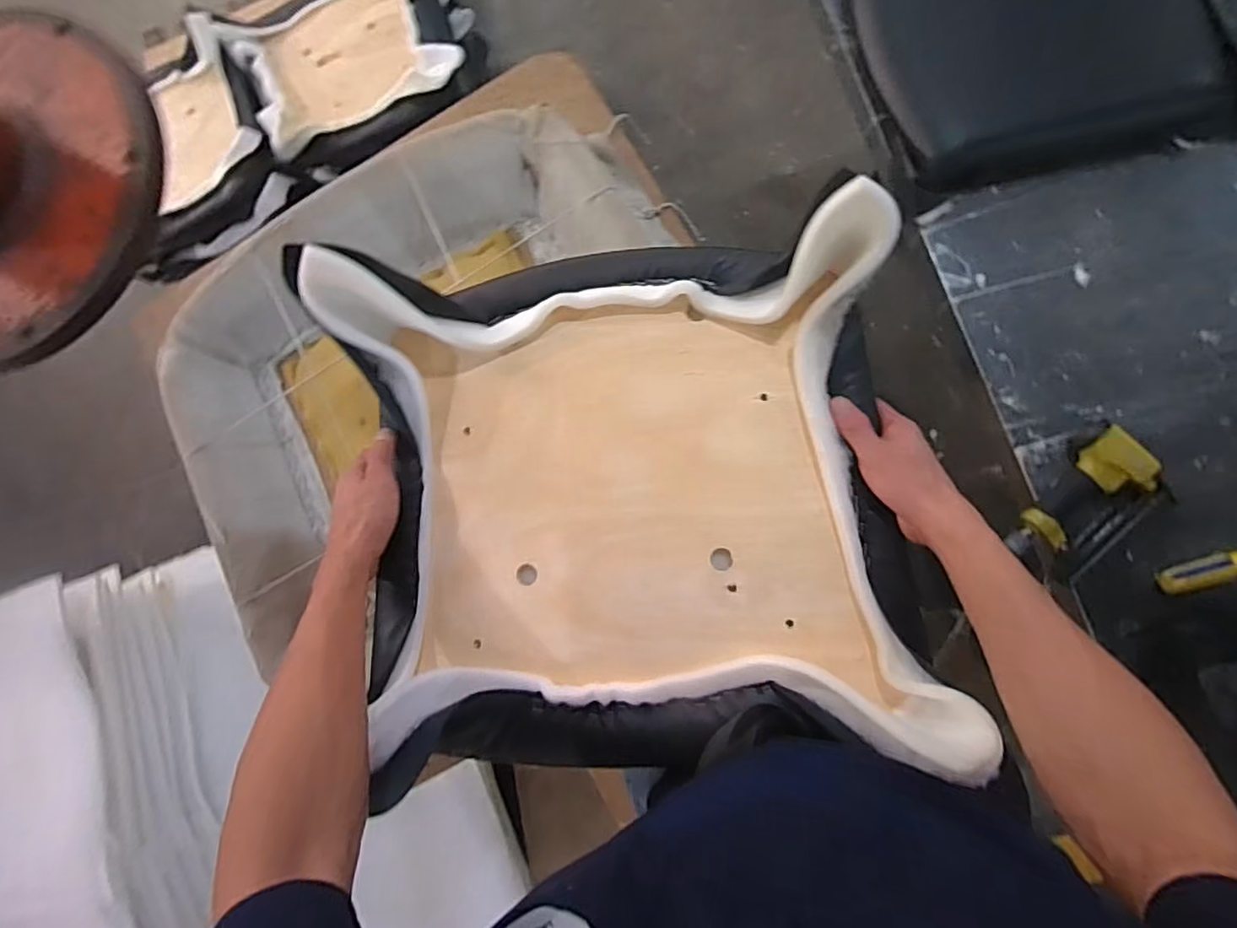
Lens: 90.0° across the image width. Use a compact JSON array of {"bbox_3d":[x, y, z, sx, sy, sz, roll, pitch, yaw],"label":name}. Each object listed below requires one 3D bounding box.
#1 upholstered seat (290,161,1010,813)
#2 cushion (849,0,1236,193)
[{"bbox_3d":[-0.003,0.023,0.493,0.448,0.105,0.419,-9,84,7],"label":"upholstered seat"},{"bbox_3d":[0.600,-0.680,0.916,0.454,0.074,0.482,-14,81,7],"label":"cushion"}]

